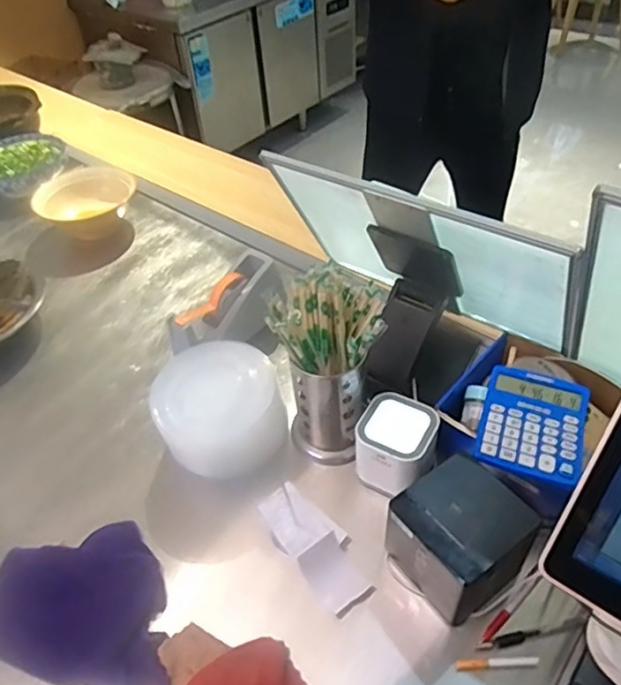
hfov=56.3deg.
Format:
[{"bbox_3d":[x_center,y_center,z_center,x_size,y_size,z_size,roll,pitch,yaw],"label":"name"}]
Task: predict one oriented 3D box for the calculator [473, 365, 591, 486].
[{"bbox_3d":[0.273,0.097,0.712,0.117,0.018,0.149,14,49,19],"label":"calculator"}]

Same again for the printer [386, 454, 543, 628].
[{"bbox_3d":[0.166,0.219,0.657,0.118,0.114,0.127,-27,49,-19],"label":"printer"}]

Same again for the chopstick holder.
[{"bbox_3d":[0.027,0.038,0.762,0.124,0.266,0.108,20,51,24],"label":"chopstick holder"}]

